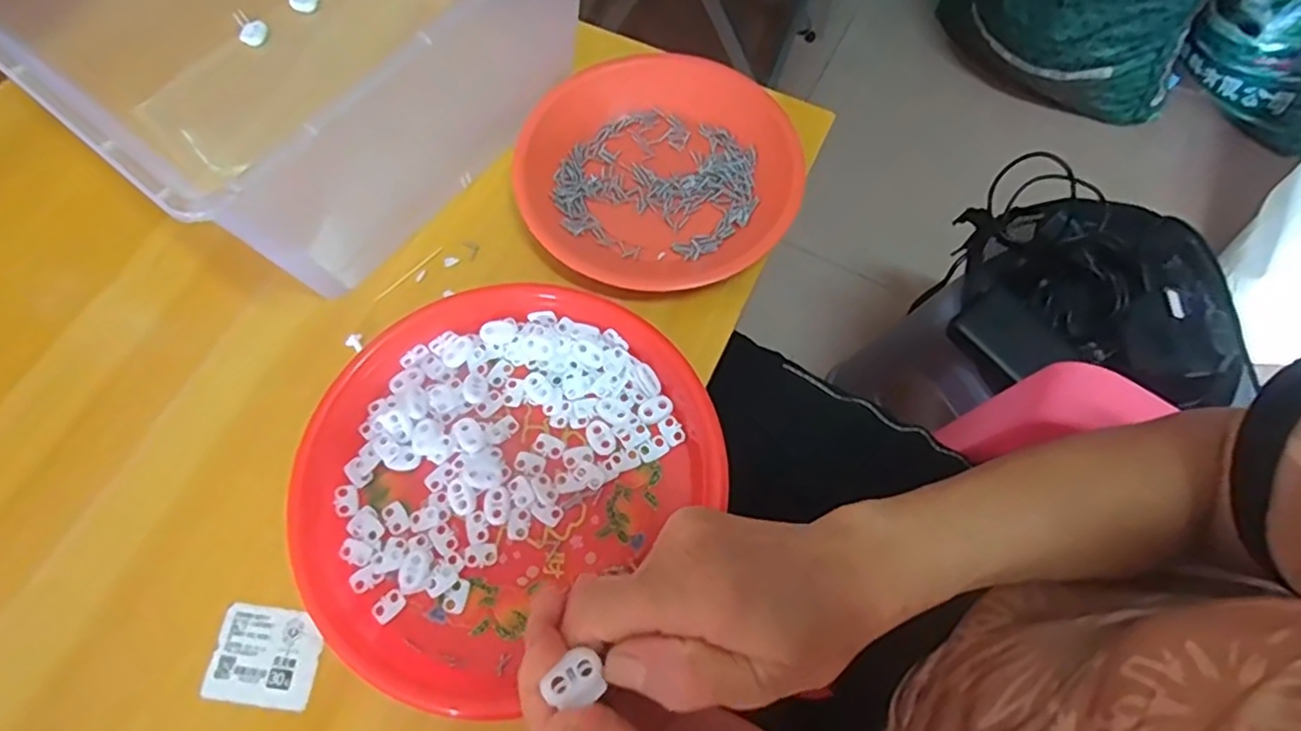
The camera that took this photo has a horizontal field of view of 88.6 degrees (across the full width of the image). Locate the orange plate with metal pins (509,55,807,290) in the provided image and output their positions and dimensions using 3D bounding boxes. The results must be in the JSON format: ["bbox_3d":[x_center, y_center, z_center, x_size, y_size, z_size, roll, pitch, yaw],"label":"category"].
[{"bbox_3d":[0.006,-0.147,0.478,0.192,0.024,0.190,0,69,0],"label":"orange plate with metal pins"}]

